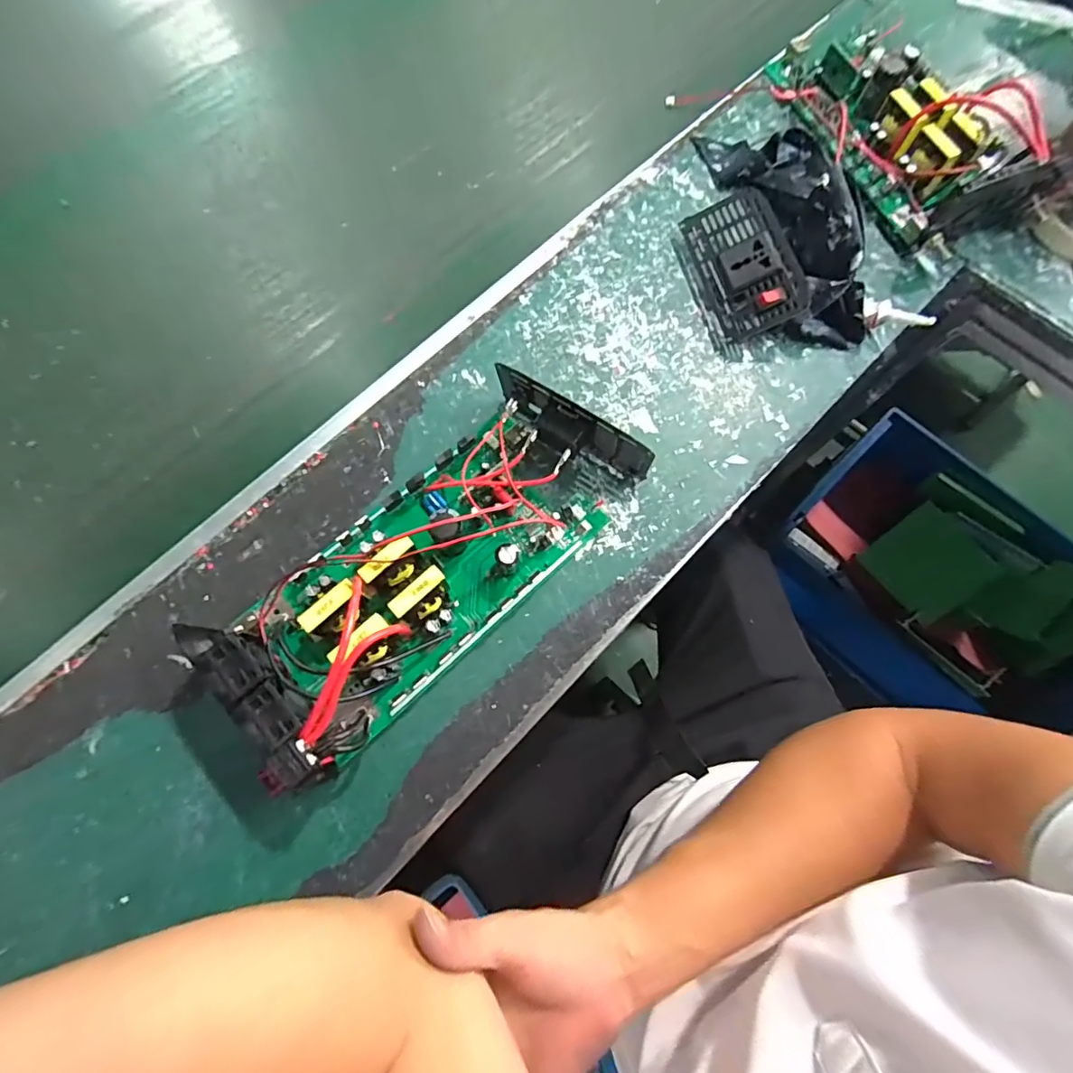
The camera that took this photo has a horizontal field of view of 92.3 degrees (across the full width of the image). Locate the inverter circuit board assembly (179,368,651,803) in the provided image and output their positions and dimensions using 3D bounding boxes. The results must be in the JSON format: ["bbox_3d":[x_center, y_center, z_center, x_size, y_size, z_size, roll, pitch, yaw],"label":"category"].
[{"bbox_3d":[-0.065,0.004,0.368,0.334,0.061,0.130,-43,79,-11],"label":"inverter circuit board assembly"}]

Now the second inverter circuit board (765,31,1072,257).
[{"bbox_3d":[0.346,-0.398,0.485,0.134,0.061,0.265,-22,75,-6],"label":"second inverter circuit board"}]

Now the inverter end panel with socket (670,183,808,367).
[{"bbox_3d":[0.176,-0.234,0.450,0.083,0.020,0.138,-23,75,23],"label":"inverter end panel with socket"}]

